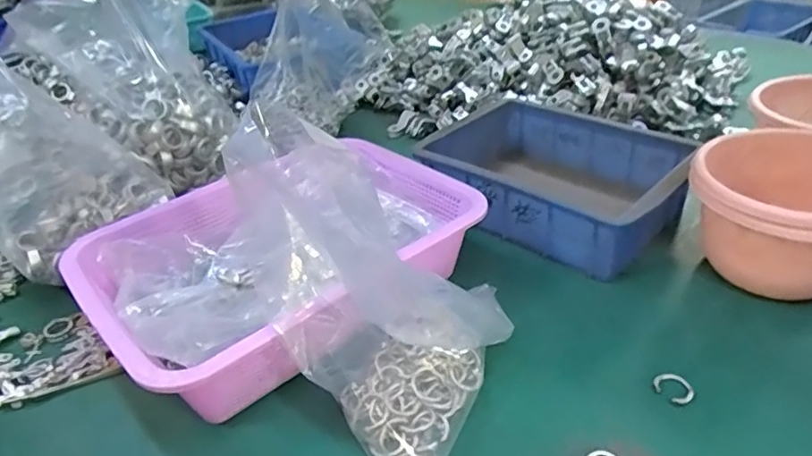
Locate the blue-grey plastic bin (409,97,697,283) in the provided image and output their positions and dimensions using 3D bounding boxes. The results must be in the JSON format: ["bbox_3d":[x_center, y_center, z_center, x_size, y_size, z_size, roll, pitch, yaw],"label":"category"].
[{"bbox_3d":[0.150,-0.052,0.599,0.246,0.068,0.179,22,42,34],"label":"blue-grey plastic bin"}]

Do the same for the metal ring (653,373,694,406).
[{"bbox_3d":[0.190,0.112,0.410,0.025,0.005,0.026,-3,34,2],"label":"metal ring"}]

